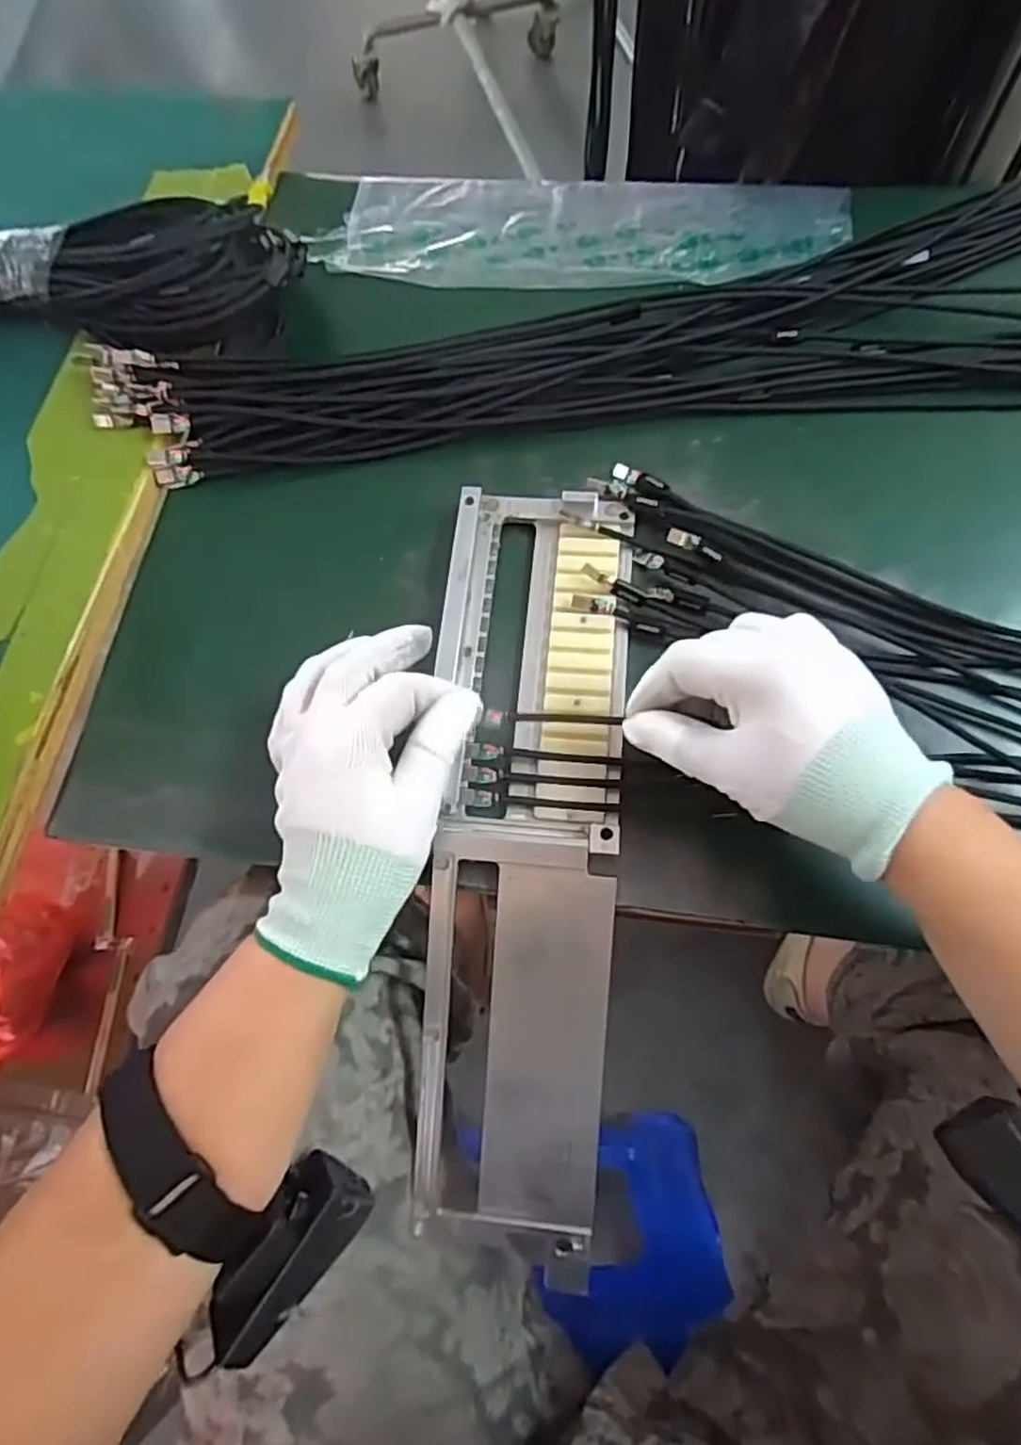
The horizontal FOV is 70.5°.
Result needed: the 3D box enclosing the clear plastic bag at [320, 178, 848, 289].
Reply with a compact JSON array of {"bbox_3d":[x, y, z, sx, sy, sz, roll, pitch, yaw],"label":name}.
[{"bbox_3d":[0.048,-0.341,0.504,0.356,0.013,0.106,3,68,4],"label":"clear plastic bag"}]

